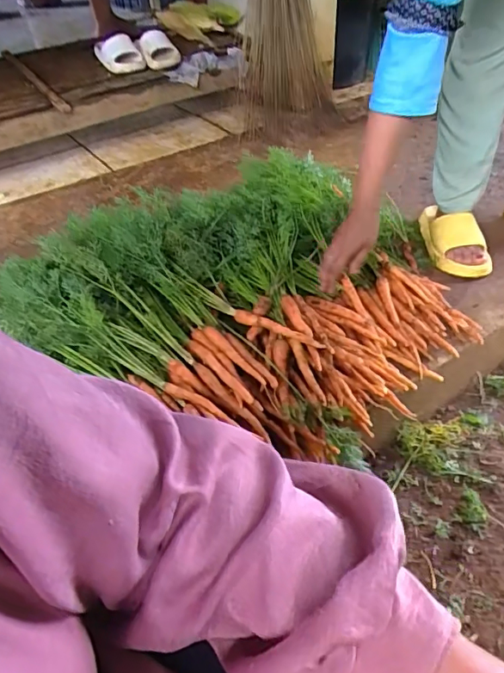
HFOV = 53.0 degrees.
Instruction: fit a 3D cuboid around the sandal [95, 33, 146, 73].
[{"bbox_3d":[-0.388,-0.838,1.501,0.098,0.075,0.209,-22,47,-20],"label":"sandal"}]

